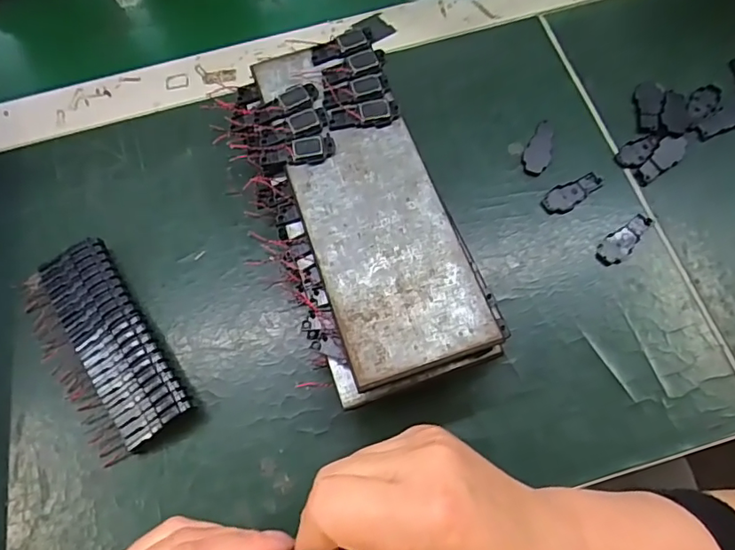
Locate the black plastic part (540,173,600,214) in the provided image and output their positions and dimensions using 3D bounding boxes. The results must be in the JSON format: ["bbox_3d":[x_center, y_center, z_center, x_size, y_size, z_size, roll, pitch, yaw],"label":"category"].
[{"bbox_3d":[0.124,-0.051,0.323,0.040,0.004,0.017,-34,70,-11],"label":"black plastic part"}]

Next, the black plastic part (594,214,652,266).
[{"bbox_3d":[0.150,-0.022,0.310,0.015,0.004,0.040,42,75,17],"label":"black plastic part"}]

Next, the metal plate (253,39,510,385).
[{"bbox_3d":[-0.002,-0.044,0.276,0.070,0.004,0.194,-18,68,-5],"label":"metal plate"}]

